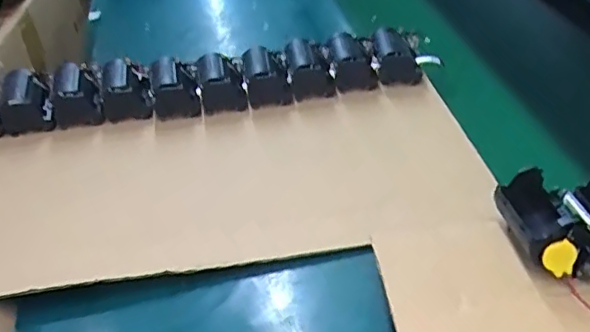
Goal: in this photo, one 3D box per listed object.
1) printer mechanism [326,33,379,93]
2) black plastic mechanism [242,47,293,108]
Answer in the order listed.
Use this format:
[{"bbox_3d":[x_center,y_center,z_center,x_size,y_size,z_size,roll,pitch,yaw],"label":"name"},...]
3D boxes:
[{"bbox_3d":[0.060,-0.111,0.624,0.048,0.043,0.064,-6,42,-5],"label":"printer mechanism"},{"bbox_3d":[-0.031,-0.095,0.613,0.045,0.043,0.057,-10,39,-5],"label":"black plastic mechanism"}]

